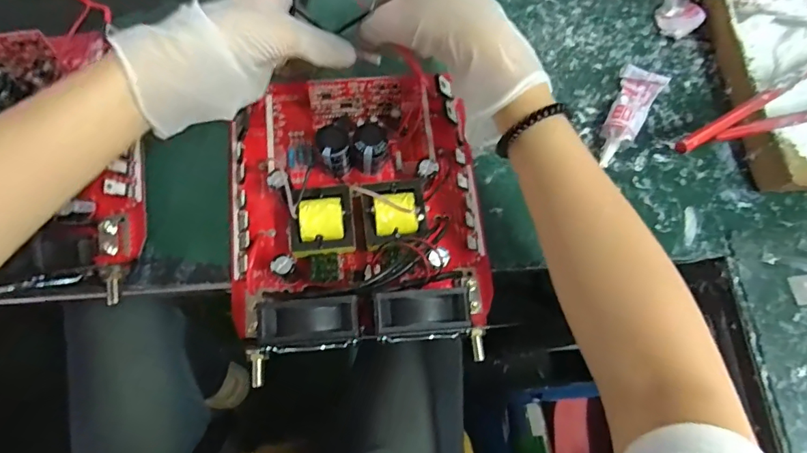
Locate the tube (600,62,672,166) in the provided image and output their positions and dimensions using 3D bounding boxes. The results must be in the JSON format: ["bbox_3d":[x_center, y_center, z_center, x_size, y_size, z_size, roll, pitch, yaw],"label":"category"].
[{"bbox_3d":[0.178,-0.088,0.387,0.035,0.022,0.093,31,73,5],"label":"tube"}]

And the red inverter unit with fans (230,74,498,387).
[{"bbox_3d":[-0.034,-0.023,0.335,0.183,0.065,0.215,-5,73,-1],"label":"red inverter unit with fans"}]

